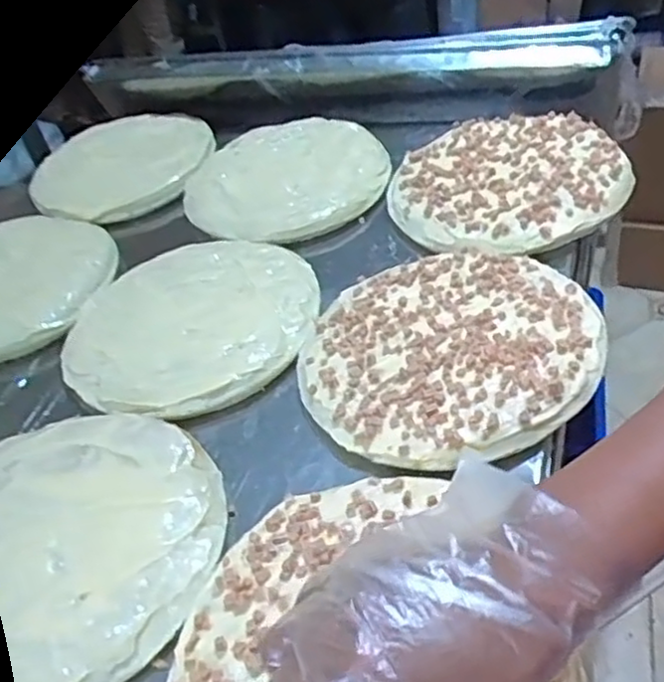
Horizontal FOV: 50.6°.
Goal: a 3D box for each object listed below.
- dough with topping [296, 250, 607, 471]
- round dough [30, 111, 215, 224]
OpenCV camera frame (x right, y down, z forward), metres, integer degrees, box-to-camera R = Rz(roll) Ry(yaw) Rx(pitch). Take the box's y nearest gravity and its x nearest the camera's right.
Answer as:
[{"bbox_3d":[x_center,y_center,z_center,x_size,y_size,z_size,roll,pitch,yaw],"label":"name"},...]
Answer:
[{"bbox_3d":[0.080,-0.003,0.480,0.195,0.026,0.186,-1,45,1],"label":"dough with topping"},{"bbox_3d":[-0.217,-0.193,0.733,0.192,0.023,0.160,-20,48,-18],"label":"round dough"}]

